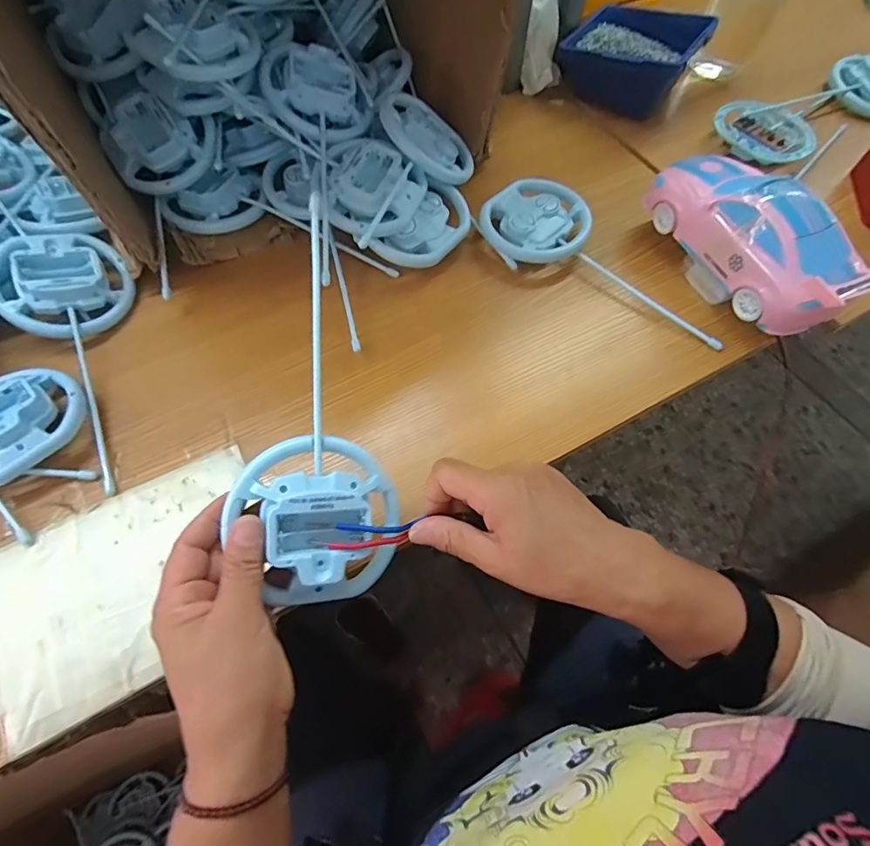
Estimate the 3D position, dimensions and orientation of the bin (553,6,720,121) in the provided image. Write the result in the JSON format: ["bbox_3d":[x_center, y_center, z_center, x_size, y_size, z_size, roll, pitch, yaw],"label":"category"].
[{"bbox_3d":[0.224,-0.417,0.561,0.140,0.067,0.118,37,68,16],"label":"bin"}]

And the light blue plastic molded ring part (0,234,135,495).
[{"bbox_3d":[-0.293,-0.054,0.406,0.096,0.046,0.242,-21,77,-11],"label":"light blue plastic molded ring part"}]

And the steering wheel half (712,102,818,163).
[{"bbox_3d":[0.349,-0.313,0.524,0.091,0.018,0.098,0,63,-1],"label":"steering wheel half"}]

